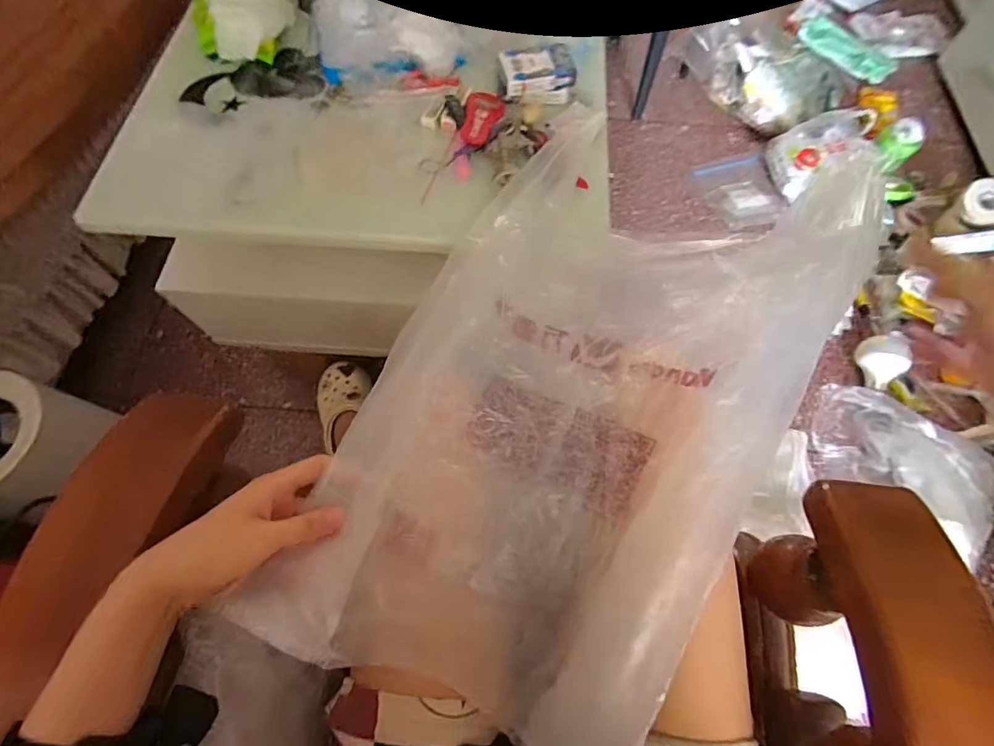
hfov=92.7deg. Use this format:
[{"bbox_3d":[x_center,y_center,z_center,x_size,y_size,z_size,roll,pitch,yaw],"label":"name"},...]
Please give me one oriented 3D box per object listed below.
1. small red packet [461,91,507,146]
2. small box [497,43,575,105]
[{"bbox_3d":[-0.017,-0.311,0.577,0.046,0.016,0.091,7,66,2],"label":"small red packet"},{"bbox_3d":[0.050,-0.374,0.594,0.088,0.032,0.063,-10,67,-6],"label":"small box"}]

